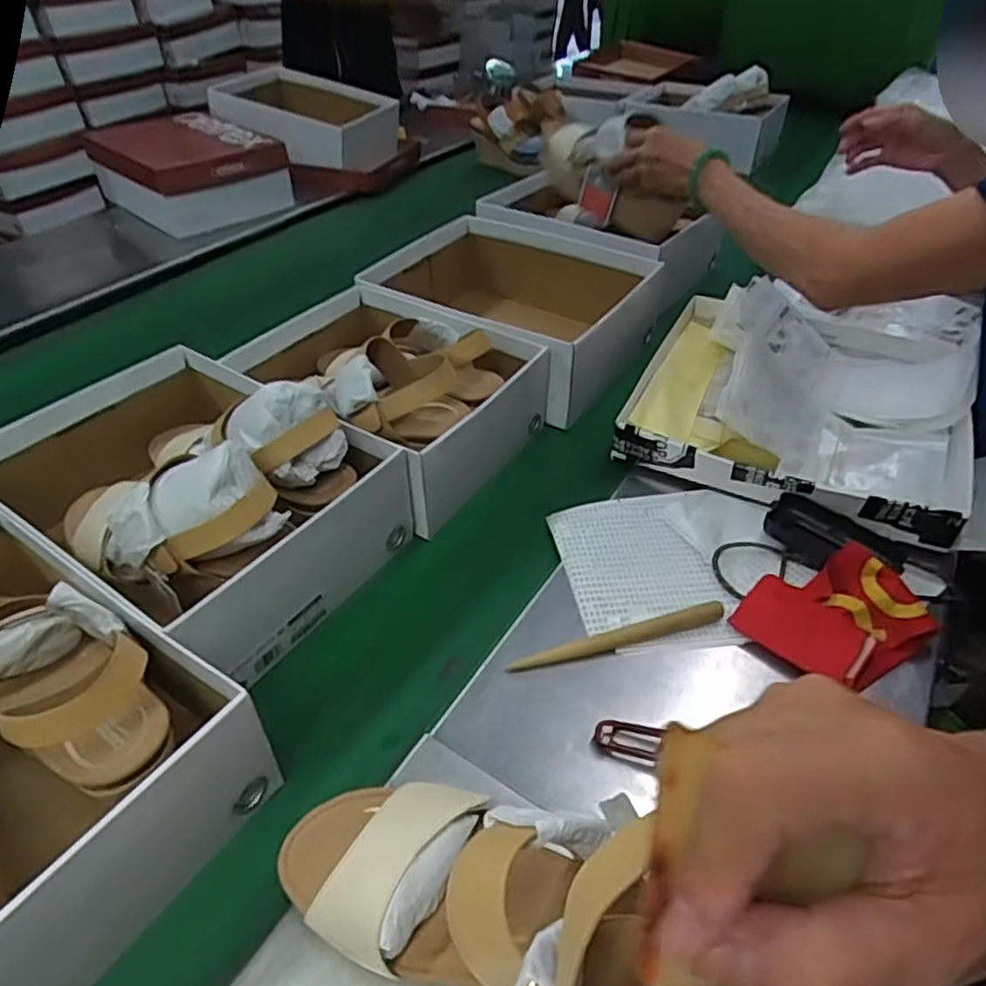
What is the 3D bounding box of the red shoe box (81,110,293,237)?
[{"bbox_3d":[-0.566,-0.603,1.287,0.272,0.113,0.310,-29,52,-34],"label":"red shoe box"}]

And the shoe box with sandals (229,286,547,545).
[{"bbox_3d":[-0.115,-0.127,0.748,0.335,0.135,0.209,35,48,29],"label":"shoe box with sandals"}]

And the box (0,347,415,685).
[{"bbox_3d":[-0.262,-0.014,0.584,0.306,0.144,0.234,25,47,26],"label":"box"}]

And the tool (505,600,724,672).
[{"bbox_3d":[0.098,0.113,0.534,0.175,0.014,0.016,-8,43,-15],"label":"tool"}]

